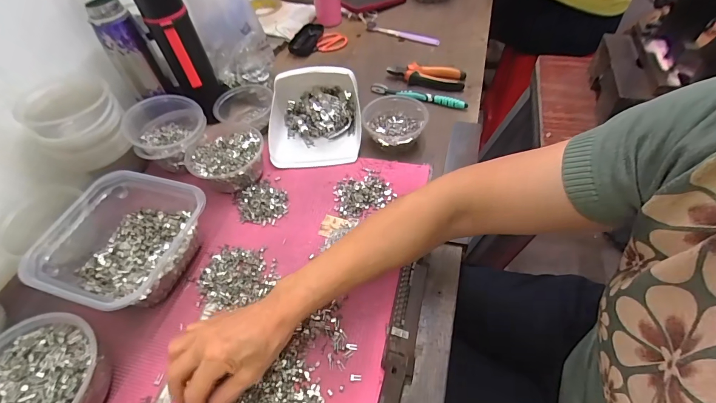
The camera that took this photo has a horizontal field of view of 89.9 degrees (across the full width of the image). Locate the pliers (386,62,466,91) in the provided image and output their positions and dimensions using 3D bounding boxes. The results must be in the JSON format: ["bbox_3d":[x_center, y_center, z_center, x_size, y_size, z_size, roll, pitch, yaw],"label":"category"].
[{"bbox_3d":[0.135,-0.247,0.702,0.147,0.018,0.059,1,52,6],"label":"pliers"}]

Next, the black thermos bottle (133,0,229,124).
[{"bbox_3d":[-0.289,-0.246,0.591,0.081,0.226,0.083,-27,56,-15],"label":"black thermos bottle"}]

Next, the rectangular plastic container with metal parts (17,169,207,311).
[{"bbox_3d":[-0.316,0.054,0.474,0.196,0.079,0.171,12,56,13],"label":"rectangular plastic container with metal parts"}]

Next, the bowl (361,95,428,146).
[{"bbox_3d":[0.062,-0.130,0.606,0.106,0.042,0.098,-2,53,3],"label":"bowl"}]

